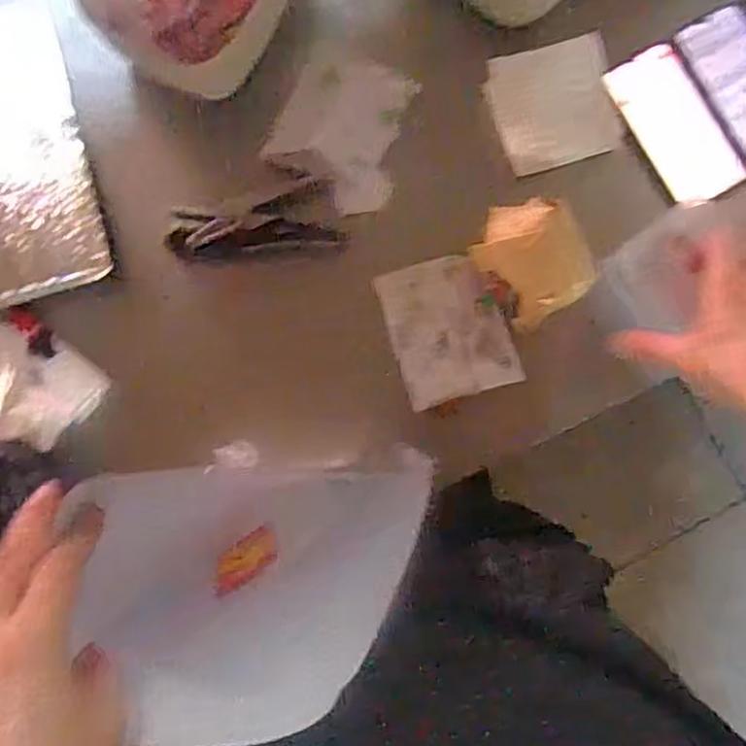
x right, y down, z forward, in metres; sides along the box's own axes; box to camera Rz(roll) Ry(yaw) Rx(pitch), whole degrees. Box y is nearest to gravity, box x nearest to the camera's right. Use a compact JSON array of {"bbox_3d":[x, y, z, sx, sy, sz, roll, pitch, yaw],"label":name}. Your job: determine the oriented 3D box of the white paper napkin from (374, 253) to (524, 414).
[{"bbox_3d":[0.070,-0.042,0.653,0.105,0.004,0.131,-18,92,8],"label":"white paper napkin"}]

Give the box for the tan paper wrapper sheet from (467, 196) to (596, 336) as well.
[{"bbox_3d":[0.148,-0.107,0.638,0.089,0.026,0.107,-33,88,-2],"label":"tan paper wrapper sheet"}]

